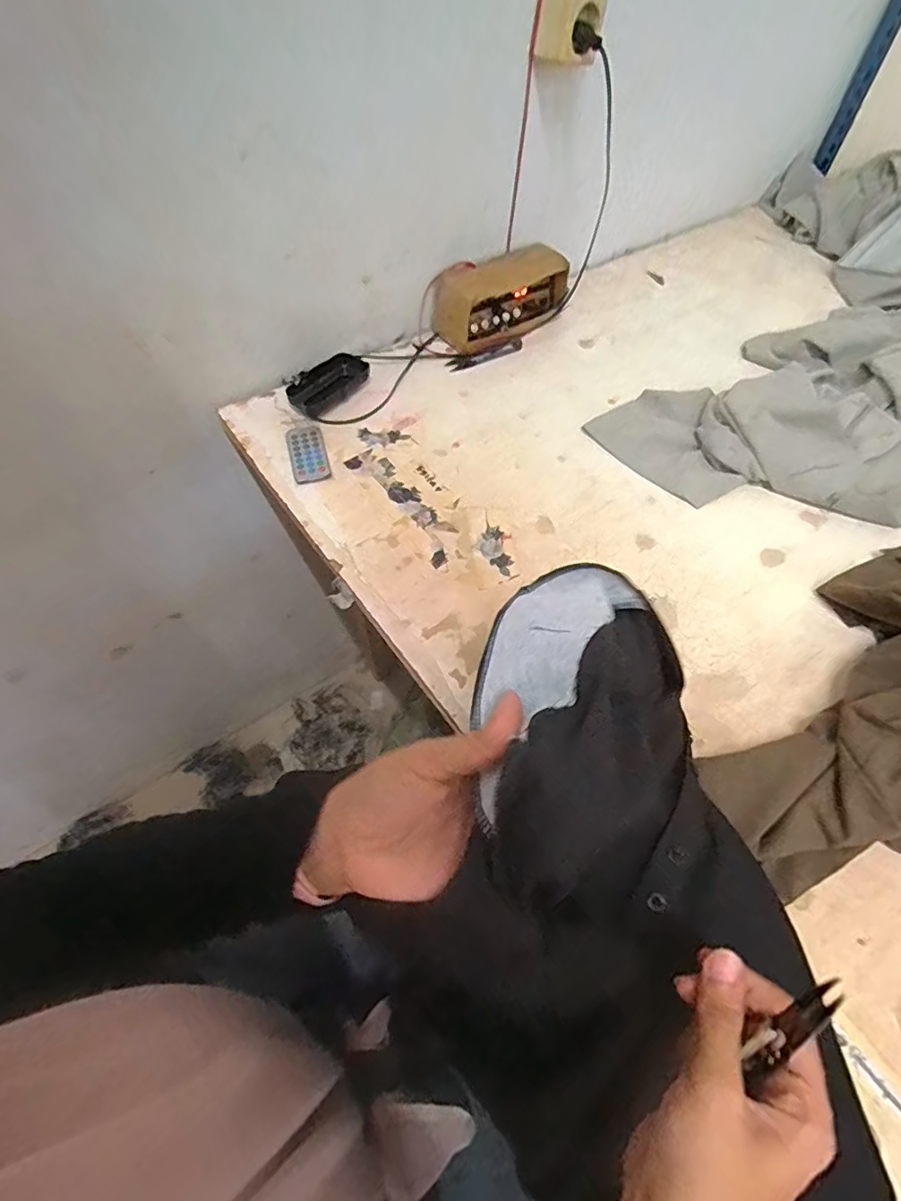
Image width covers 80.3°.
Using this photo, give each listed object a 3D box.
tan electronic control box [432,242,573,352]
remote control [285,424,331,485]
[{"bbox_3d":[0.071,-0.417,0.733,0.187,0.079,0.079,-29,63,-18],"label":"tan electronic control box"},{"bbox_3d":[-0.166,-0.172,0.619,0.041,0.007,0.094,-15,59,-10],"label":"remote control"}]

